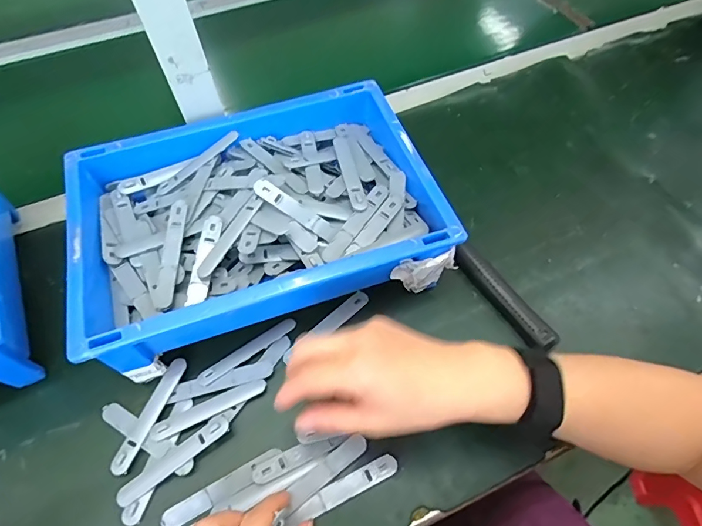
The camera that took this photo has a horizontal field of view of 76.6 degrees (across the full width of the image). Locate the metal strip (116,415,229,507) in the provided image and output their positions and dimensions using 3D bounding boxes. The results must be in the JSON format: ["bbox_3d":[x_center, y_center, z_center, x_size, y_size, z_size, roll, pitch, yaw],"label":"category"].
[{"bbox_3d":[-0.136,0.151,0.342,0.092,0.005,0.017,-37,56,-11],"label":"metal strip"}]

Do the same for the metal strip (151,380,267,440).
[{"bbox_3d":[-0.115,0.119,0.363,0.093,0.004,0.015,-21,60,-13],"label":"metal strip"}]

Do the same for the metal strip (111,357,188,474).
[{"bbox_3d":[-0.164,0.122,0.363,0.017,0.004,0.094,18,59,11],"label":"metal strip"}]

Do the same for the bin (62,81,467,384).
[{"bbox_3d":[-0.086,-0.040,0.420,0.307,0.088,0.228,-17,58,-9],"label":"bin"}]

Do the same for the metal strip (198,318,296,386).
[{"bbox_3d":[-0.090,0.077,0.392,0.093,0.006,0.013,-33,63,-19],"label":"metal strip"}]

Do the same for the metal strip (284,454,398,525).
[{"bbox_3d":[-0.007,0.170,0.331,0.091,0.005,0.016,-25,61,-12],"label":"metal strip"}]

